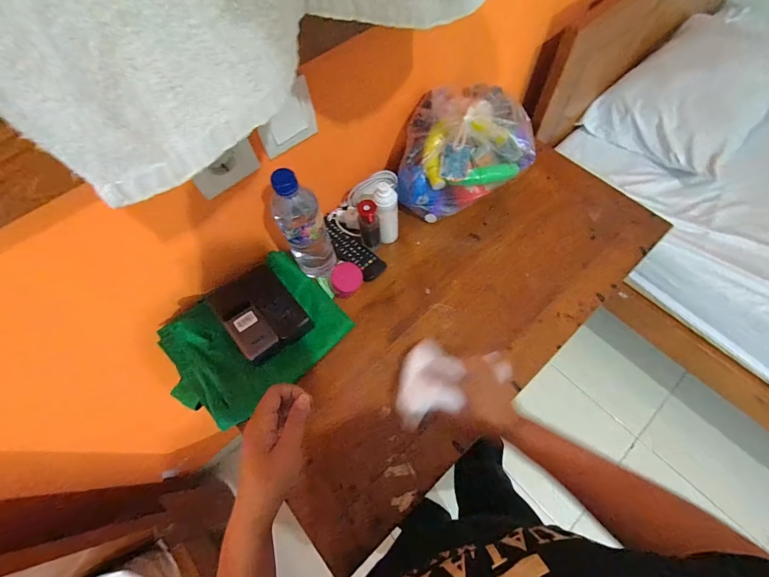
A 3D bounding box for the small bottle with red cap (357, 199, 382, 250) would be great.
[{"bbox_3d":[-0.025,-0.109,0.573,0.035,0.090,0.025,-11,66,-3],"label":"small bottle with red cap"}]

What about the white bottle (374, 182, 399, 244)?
[{"bbox_3d":[0.006,-0.122,0.582,0.038,0.128,0.037,-2,66,1],"label":"white bottle"}]

